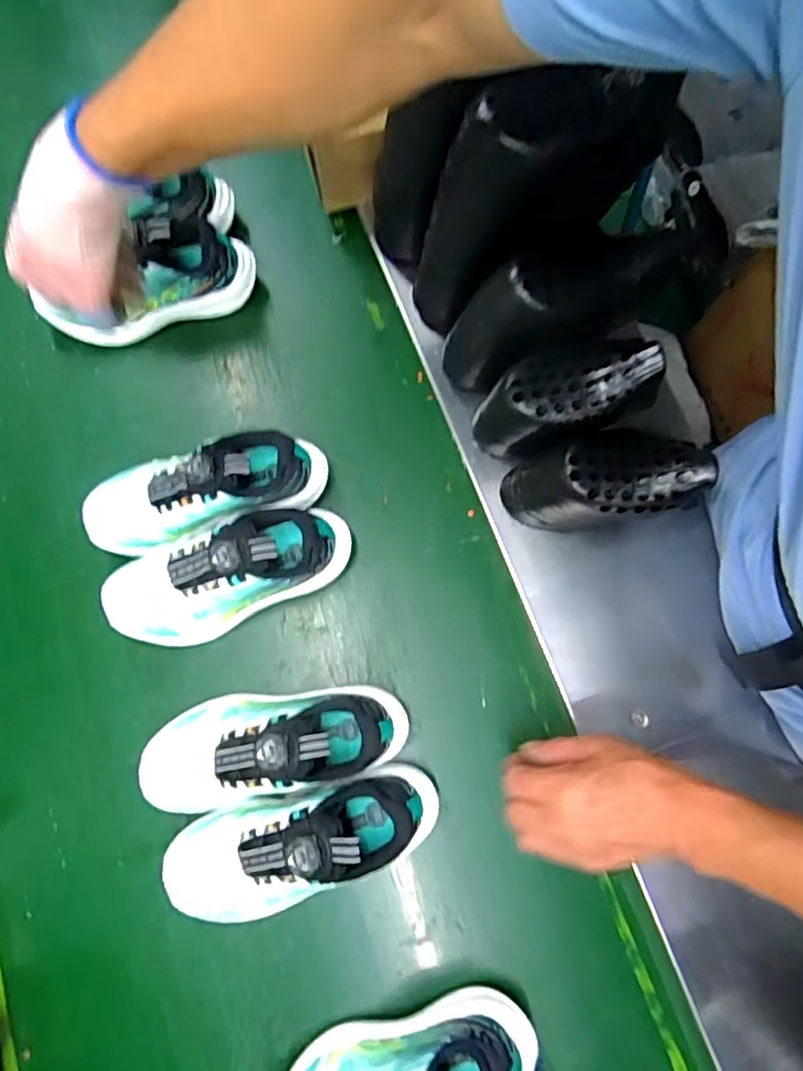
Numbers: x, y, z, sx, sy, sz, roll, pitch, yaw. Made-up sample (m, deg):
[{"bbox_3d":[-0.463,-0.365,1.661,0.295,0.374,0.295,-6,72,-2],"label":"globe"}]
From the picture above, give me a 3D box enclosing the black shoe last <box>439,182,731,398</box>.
[{"bbox_3d":[0.118,-0.192,0.528,0.256,0.116,0.065,-20,74,39],"label":"black shoe last"}]

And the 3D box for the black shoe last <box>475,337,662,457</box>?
[{"bbox_3d":[0.142,-0.117,0.554,0.122,0.162,0.077,-16,76,-3],"label":"black shoe last"}]

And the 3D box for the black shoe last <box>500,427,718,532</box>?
[{"bbox_3d":[0.175,-0.043,0.549,0.141,0.141,0.081,-5,75,0],"label":"black shoe last"}]

